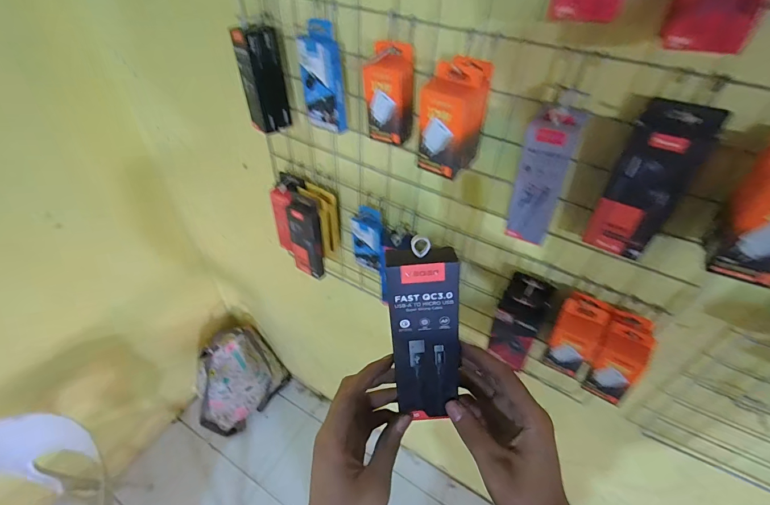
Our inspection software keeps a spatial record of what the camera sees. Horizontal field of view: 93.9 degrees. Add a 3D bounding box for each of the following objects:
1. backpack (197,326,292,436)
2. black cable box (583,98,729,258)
[{"bbox_3d":[-0.597,0.507,1.449,0.182,0.391,0.362,31,52,28],"label":"backpack"},{"bbox_3d":[0.298,-0.075,0.412,0.078,0.178,0.043,30,51,27],"label":"black cable box"}]

